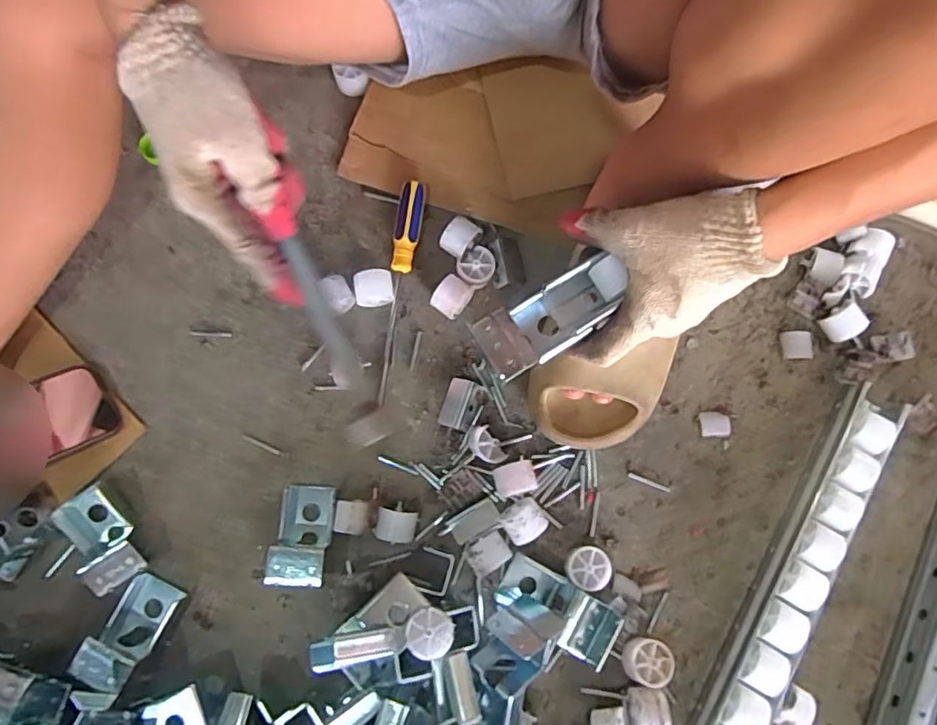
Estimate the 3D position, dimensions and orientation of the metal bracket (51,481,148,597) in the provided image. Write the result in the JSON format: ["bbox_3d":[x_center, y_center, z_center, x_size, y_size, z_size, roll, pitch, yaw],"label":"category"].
[{"bbox_3d":[-0.310,0.147,0.489,0.050,0.030,0.085,-34,81,-6],"label":"metal bracket"}]

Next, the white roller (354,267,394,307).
[{"bbox_3d":[-0.087,-0.069,0.538,0.033,0.023,0.031,-7,79,-1],"label":"white roller"}]

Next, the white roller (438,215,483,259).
[{"bbox_3d":[-0.008,-0.114,0.543,0.028,0.028,0.035,35,81,6],"label":"white roller"}]

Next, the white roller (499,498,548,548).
[{"bbox_3d":[0.047,0.136,0.497,0.034,0.036,0.034,-34,81,-6],"label":"white roller"}]

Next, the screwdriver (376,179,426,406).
[{"bbox_3d":[-0.067,-0.068,0.537,0.027,0.023,0.208,8,79,1],"label":"screwdriver"}]

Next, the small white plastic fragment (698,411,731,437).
[{"bbox_3d":[0.223,0.056,0.528,0.025,0.006,0.022,-1,79,0],"label":"small white plastic fragment"}]

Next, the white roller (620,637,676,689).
[{"bbox_3d":[0.147,0.243,0.478,0.037,0.030,0.033,16,80,3],"label":"white roller"}]

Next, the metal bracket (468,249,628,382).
[{"bbox_3d":[0.054,-0.030,0.406,0.104,0.055,0.048,-34,81,-17],"label":"metal bracket"}]

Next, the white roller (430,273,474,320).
[{"bbox_3d":[-0.015,-0.059,0.539,0.028,0.032,0.034,33,81,6],"label":"white roller"}]

